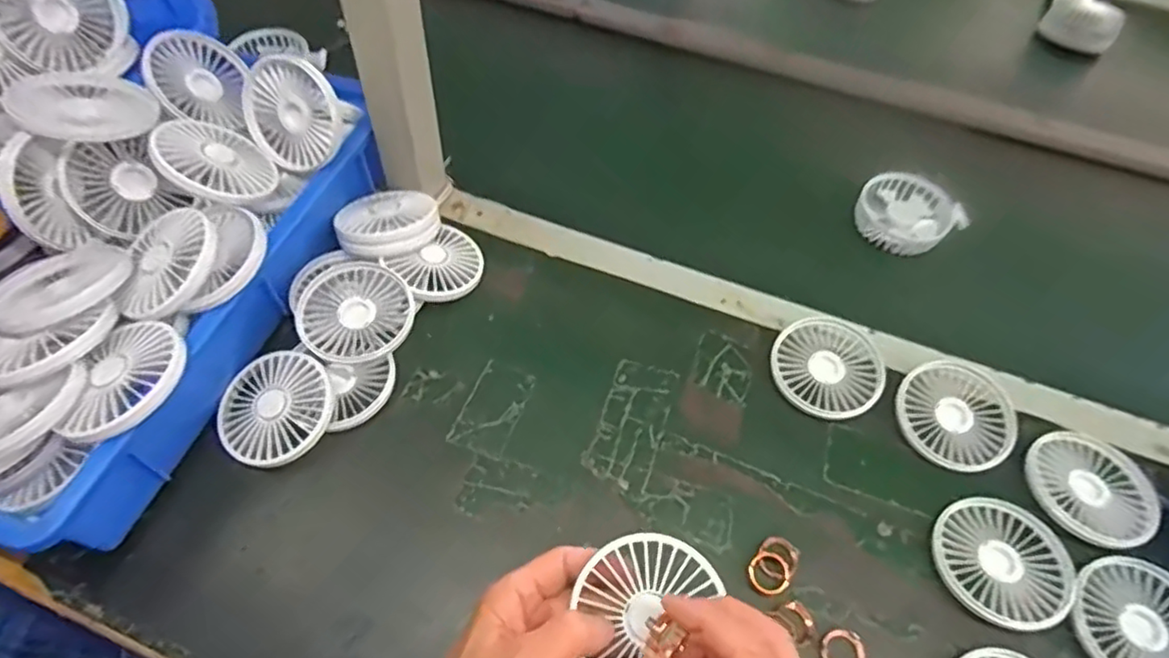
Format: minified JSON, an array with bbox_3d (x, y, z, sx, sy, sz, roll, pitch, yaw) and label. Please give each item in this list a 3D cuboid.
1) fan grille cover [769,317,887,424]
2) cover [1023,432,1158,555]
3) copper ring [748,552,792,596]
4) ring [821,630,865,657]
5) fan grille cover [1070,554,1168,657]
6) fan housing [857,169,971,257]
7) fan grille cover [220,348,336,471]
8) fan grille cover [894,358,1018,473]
[{"bbox_3d":[0.202,0.032,0.525,0.086,0.017,0.091,39,63,19],"label":"fan grille cover"},{"bbox_3d":[0.379,0.119,0.471,0.086,0.014,0.080,40,63,20],"label":"cover"},{"bbox_3d":[0.128,0.170,0.436,0.028,0.006,0.027,2,57,-3],"label":"copper ring"},{"bbox_3d":[0.171,0.214,0.416,0.027,0.006,0.028,2,57,-3],"label":"ring"},{"bbox_3d":[0.377,0.201,0.423,0.089,0.014,0.087,-12,59,-11],"label":"fan grille cover"},{"bbox_3d":[0.327,-0.120,0.641,0.099,0.024,0.092,-26,63,-19],"label":"fan housing"},{"bbox_3d":[-0.233,0.061,0.481,0.083,0.018,0.086,22,73,12],"label":"fan grille cover"},{"bbox_3d":[0.296,0.068,0.501,0.087,0.017,0.090,37,62,18],"label":"fan grille cover"}]

